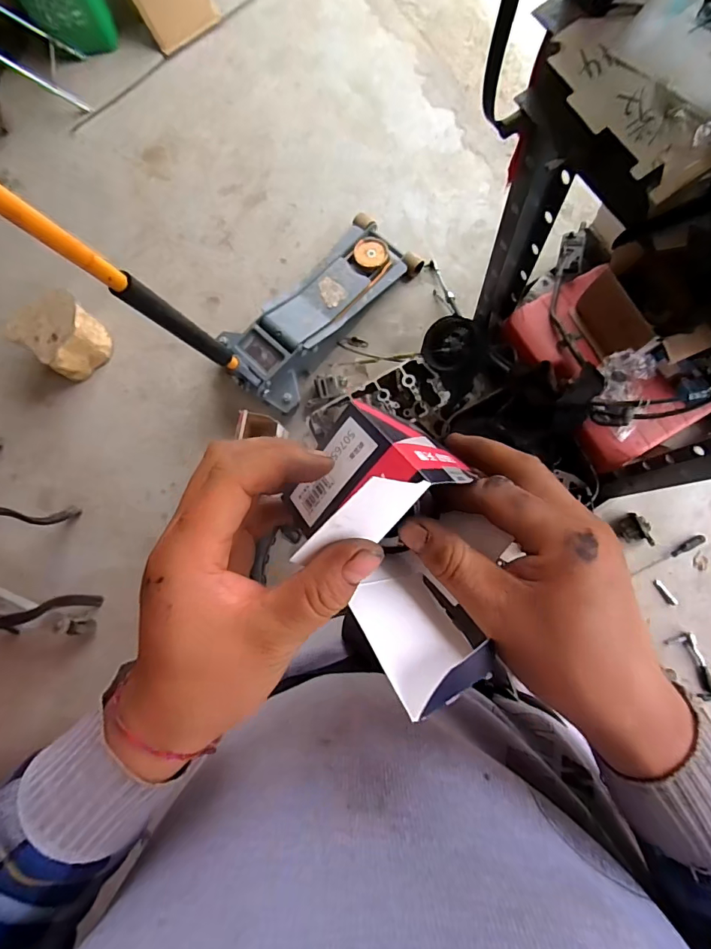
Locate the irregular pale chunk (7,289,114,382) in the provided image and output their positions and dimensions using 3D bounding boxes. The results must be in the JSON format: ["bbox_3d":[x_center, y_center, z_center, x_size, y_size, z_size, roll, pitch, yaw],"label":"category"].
[{"bbox_3d":[-0.906,-0.430,1.465,0.204,0.168,0.190,-44,81,-1],"label":"irregular pale chunk"}]

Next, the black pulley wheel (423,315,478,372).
[{"bbox_3d":[0.264,-0.368,1.295,0.141,0.046,0.150,-1,82,5],"label":"black pulley wheel"}]

